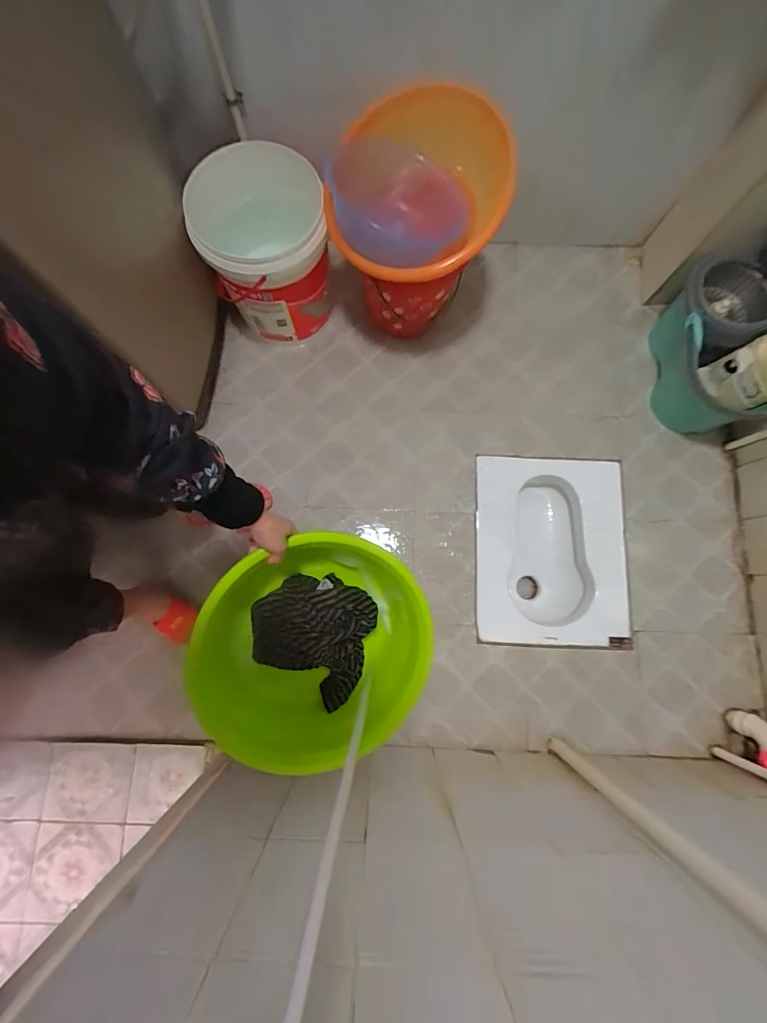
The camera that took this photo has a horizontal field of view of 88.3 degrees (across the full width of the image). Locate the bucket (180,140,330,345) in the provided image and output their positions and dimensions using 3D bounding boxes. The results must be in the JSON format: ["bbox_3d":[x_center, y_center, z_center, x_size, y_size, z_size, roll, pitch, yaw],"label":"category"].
[{"bbox_3d":[-0.308,-0.658,1.052,0.319,0.368,0.319,0,83,-2],"label":"bucket"}]

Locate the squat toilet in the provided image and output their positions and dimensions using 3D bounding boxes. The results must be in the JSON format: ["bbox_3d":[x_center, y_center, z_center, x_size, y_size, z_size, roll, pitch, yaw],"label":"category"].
[{"bbox_3d":[0.468,0.112,1.180,0.421,0.189,0.513,2,83,-2],"label":"squat toilet"}]

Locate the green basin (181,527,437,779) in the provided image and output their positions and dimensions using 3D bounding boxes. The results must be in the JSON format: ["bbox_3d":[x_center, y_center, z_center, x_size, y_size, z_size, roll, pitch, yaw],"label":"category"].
[{"bbox_3d":[-0.105,0.230,0.658,0.333,0.204,0.349,-3,80,0],"label":"green basin"}]

